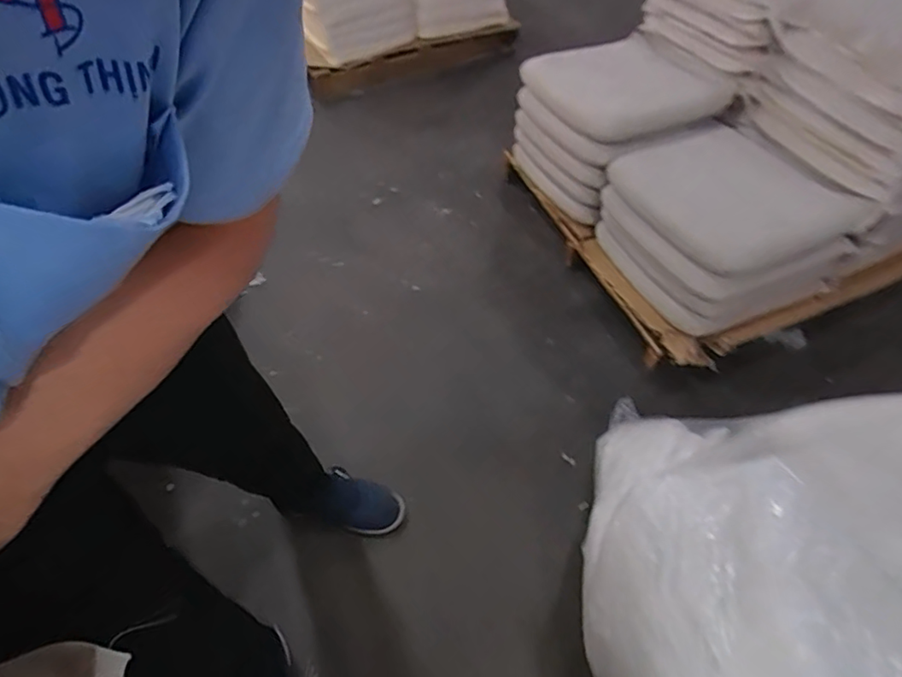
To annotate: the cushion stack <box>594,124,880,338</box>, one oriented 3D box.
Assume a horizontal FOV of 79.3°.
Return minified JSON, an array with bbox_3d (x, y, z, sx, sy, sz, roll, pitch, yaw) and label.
[{"bbox_3d":[0.660,-0.264,1.355,0.421,0.249,0.510,-26,55,-19],"label":"cushion stack"}]

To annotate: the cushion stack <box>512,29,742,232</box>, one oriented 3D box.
[{"bbox_3d":[0.492,-0.640,1.621,0.485,0.306,0.508,-21,53,-16],"label":"cushion stack"}]

